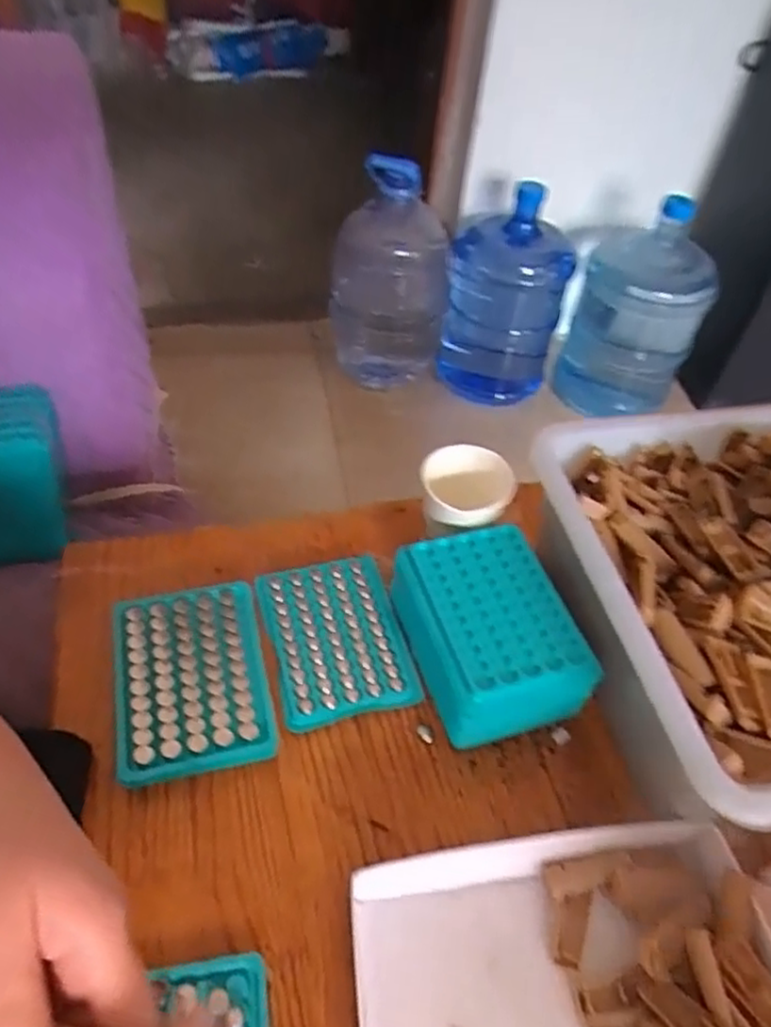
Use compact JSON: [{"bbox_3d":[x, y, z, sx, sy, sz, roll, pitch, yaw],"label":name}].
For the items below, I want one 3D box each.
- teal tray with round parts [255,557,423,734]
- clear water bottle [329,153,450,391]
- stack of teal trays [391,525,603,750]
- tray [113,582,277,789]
[{"bbox_3d":[-0.036,0.088,0.507,0.092,0.009,0.125,-11,51,-14],"label":"teal tray with round parts"},{"bbox_3d":[0.007,-0.500,1.492,0.242,0.438,0.268,3,49,-3],"label":"clear water bottle"},{"bbox_3d":[0.069,0.084,0.487,0.100,0.069,0.128,-12,51,-16],"label":"stack of teal trays"},{"bbox_3d":[-0.129,0.110,0.469,0.096,0.019,0.130,-8,50,-12],"label":"tray"}]

